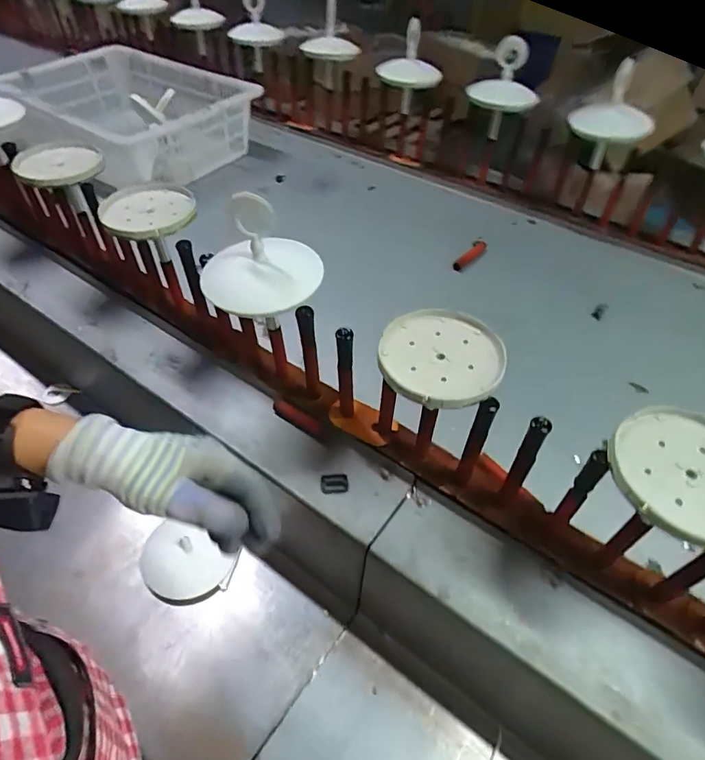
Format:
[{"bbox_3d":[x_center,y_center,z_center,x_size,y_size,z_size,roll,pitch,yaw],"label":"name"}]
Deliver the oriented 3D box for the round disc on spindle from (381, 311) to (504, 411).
[{"bbox_3d":[0.078,-0.022,0.429,0.108,0.017,0.109,2,45,-2],"label":"round disc on spindle"}]

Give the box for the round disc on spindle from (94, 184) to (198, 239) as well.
[{"bbox_3d":[-0.248,-0.209,0.586,0.109,0.025,0.111,2,45,-2],"label":"round disc on spindle"}]

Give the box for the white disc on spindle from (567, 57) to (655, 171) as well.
[{"bbox_3d":[0.403,-0.406,0.758,0.124,0.146,0.103,27,49,22],"label":"white disc on spindle"}]

